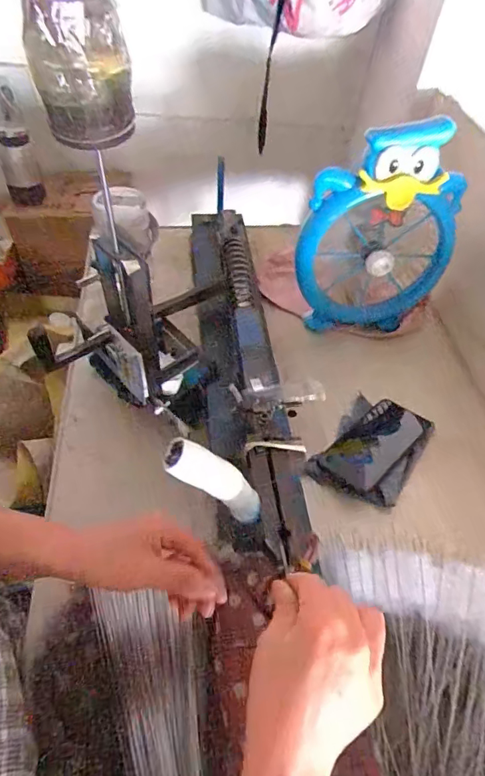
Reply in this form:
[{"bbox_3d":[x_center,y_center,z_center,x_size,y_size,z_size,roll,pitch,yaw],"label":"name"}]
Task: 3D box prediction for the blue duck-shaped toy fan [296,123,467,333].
[{"bbox_3d":[0.197,-0.210,0.669,0.223,0.296,0.061,7,51,0],"label":"blue duck-shaped toy fan"}]

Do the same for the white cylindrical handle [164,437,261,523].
[{"bbox_3d":[-0.017,0.070,0.335,0.021,0.096,0.024,-20,40,34],"label":"white cylindrical handle"}]

